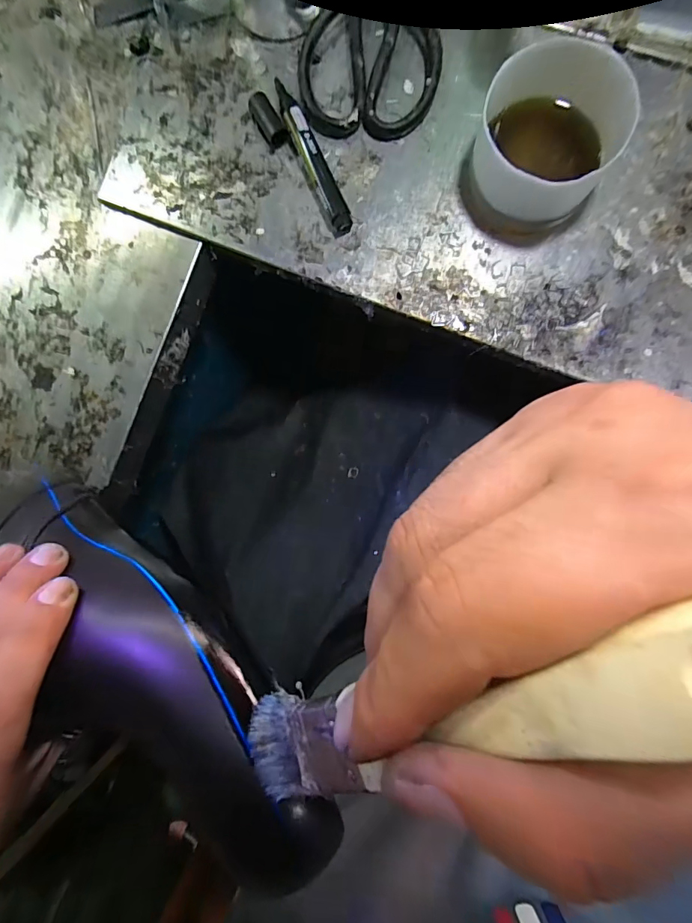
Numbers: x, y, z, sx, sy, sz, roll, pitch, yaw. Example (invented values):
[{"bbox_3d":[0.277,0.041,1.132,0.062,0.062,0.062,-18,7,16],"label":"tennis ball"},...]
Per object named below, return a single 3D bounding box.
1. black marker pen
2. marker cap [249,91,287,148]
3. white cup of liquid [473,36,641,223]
[{"bbox_3d":[-0.026,-0.234,0.329,0.019,0.016,0.122,-23,87,5],"label":"black marker pen"},{"bbox_3d":[-0.061,-0.265,0.333,0.016,0.013,0.042,-28,87,5],"label":"marker cap"},{"bbox_3d":[0.135,-0.214,0.296,0.086,0.065,0.076,-28,87,5],"label":"white cup of liquid"}]

